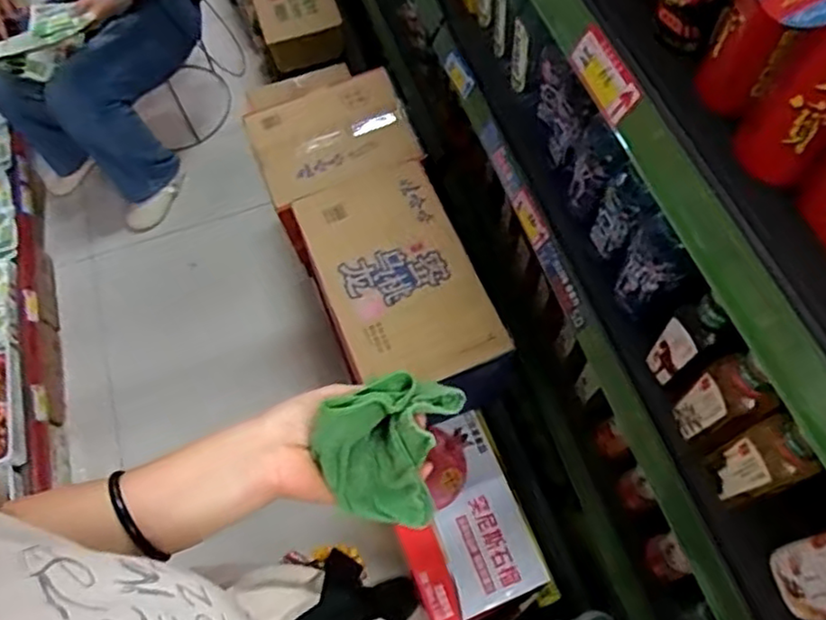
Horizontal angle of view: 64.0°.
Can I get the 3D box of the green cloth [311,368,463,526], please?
[{"bbox_3d":[-0.018,0.089,0.465,0.083,0.081,0.098,13,66,9],"label":"green cloth"}]

